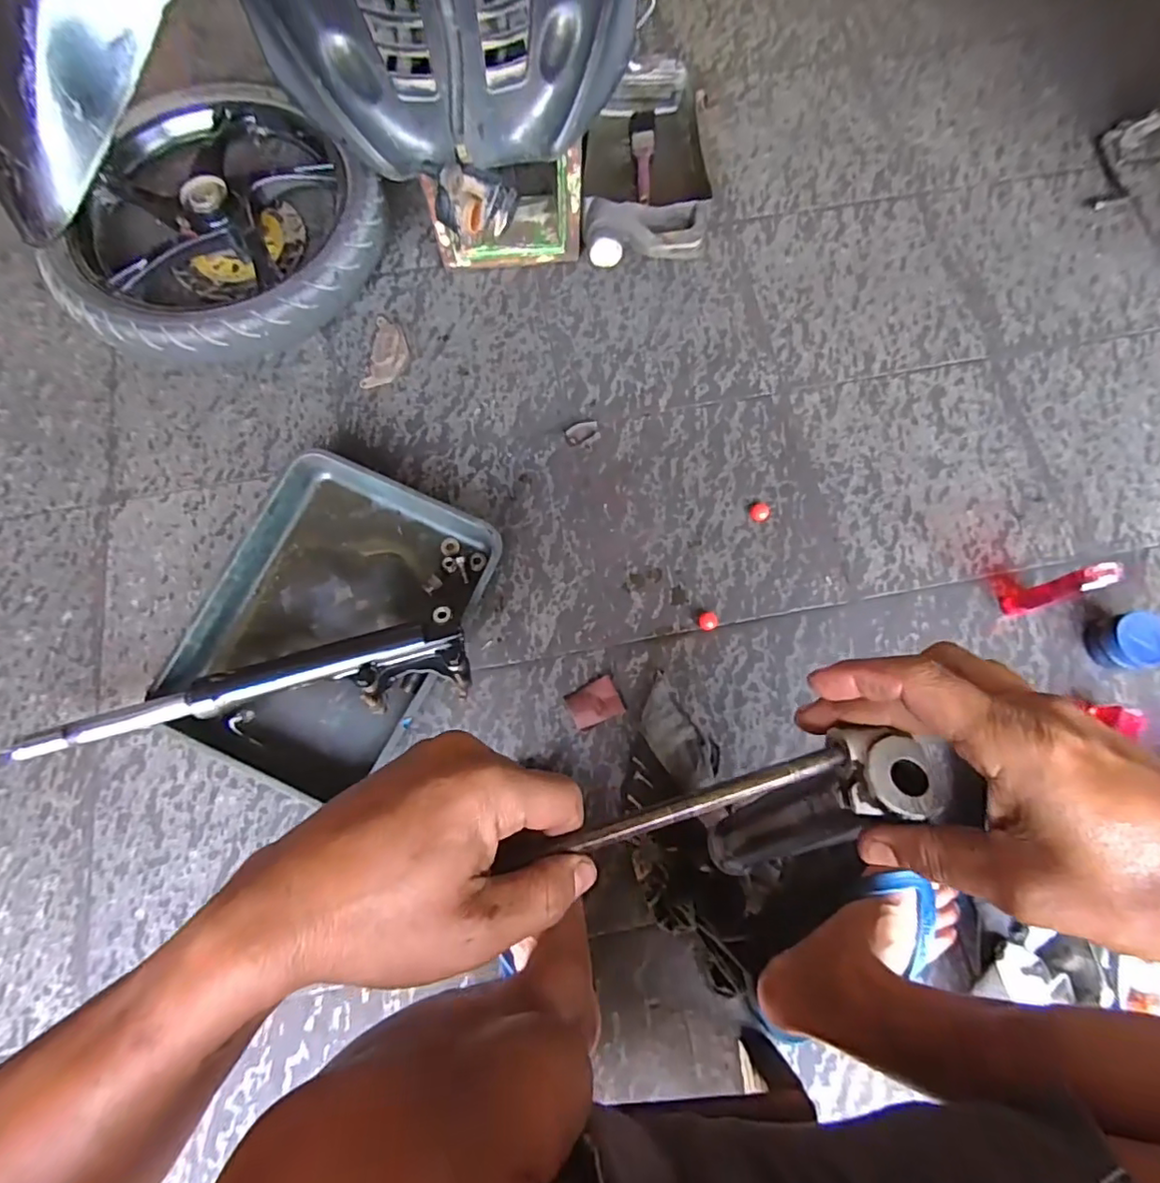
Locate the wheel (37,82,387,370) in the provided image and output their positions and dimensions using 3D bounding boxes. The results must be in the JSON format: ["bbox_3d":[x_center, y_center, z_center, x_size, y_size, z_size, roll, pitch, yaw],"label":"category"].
[{"bbox_3d":[-0.483,-0.480,0.784,0.389,0.098,0.398,0,74,0],"label":"wheel"}]

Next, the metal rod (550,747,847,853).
[{"bbox_3d":[0.054,0.093,0.251,0.133,0.007,0.008,-16,75,-5],"label":"metal rod"}]

